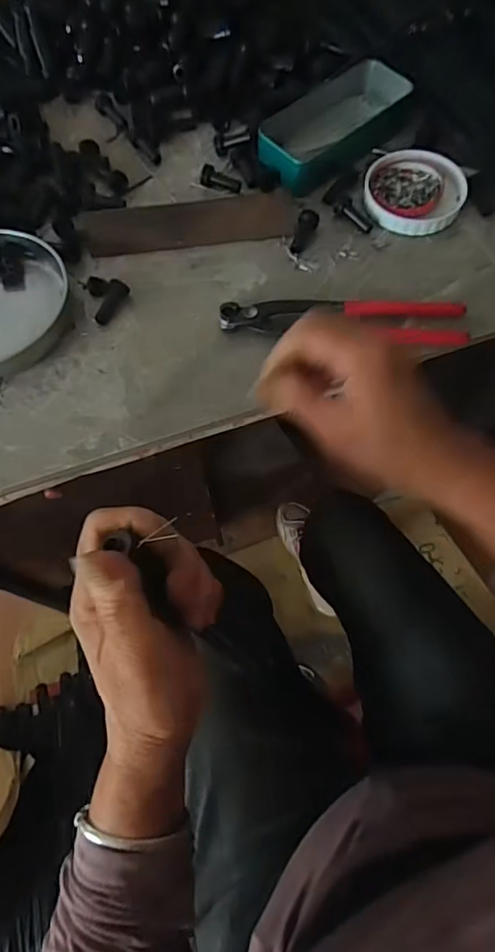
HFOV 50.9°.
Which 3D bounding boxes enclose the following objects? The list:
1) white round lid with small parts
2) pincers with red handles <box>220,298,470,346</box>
[{"bbox_3d":[0.150,-0.255,0.468,0.089,0.014,0.083,0,68,1],"label":"white round lid with small parts"},{"bbox_3d":[0.076,-0.125,0.418,0.191,0.018,0.057,-3,68,0],"label":"pincers with red handles"}]

